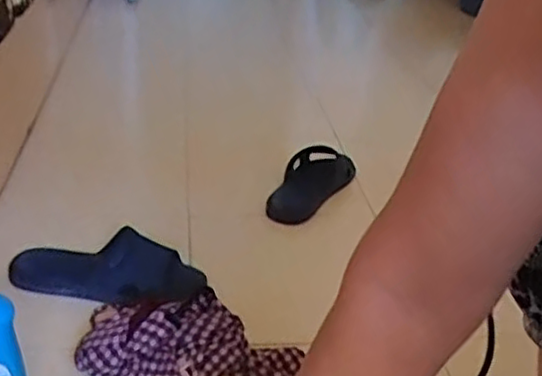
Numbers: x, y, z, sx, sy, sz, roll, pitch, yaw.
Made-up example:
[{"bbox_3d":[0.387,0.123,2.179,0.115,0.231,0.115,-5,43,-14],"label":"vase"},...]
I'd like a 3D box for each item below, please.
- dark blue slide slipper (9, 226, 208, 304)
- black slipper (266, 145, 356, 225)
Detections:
[{"bbox_3d":[-0.217,0.104,0.894,0.253,0.064,0.094,8,30,4],"label":"dark blue slide slipper"},{"bbox_3d":[0.065,-0.008,1.136,0.106,0.053,0.212,15,31,15],"label":"black slipper"}]

